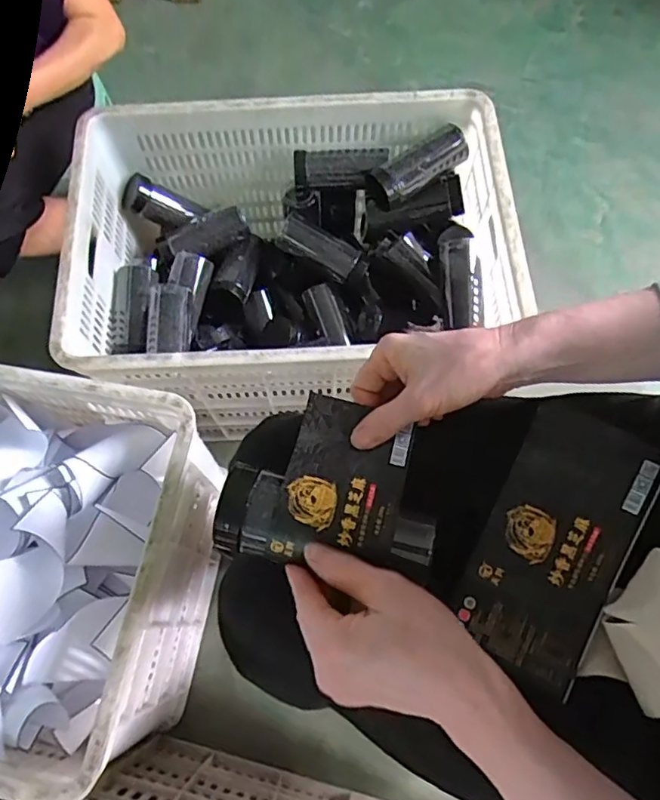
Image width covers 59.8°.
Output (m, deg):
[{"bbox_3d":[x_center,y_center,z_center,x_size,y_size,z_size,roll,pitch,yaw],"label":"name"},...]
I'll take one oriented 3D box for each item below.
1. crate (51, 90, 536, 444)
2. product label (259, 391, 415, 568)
[{"bbox_3d":[-0.052,-0.190,0.928,0.605,0.329,0.413,-4,70,-1],"label":"crate"},{"bbox_3d":[0.009,0.060,0.416,0.086,0.018,0.123,15,70,6],"label":"product label"}]

